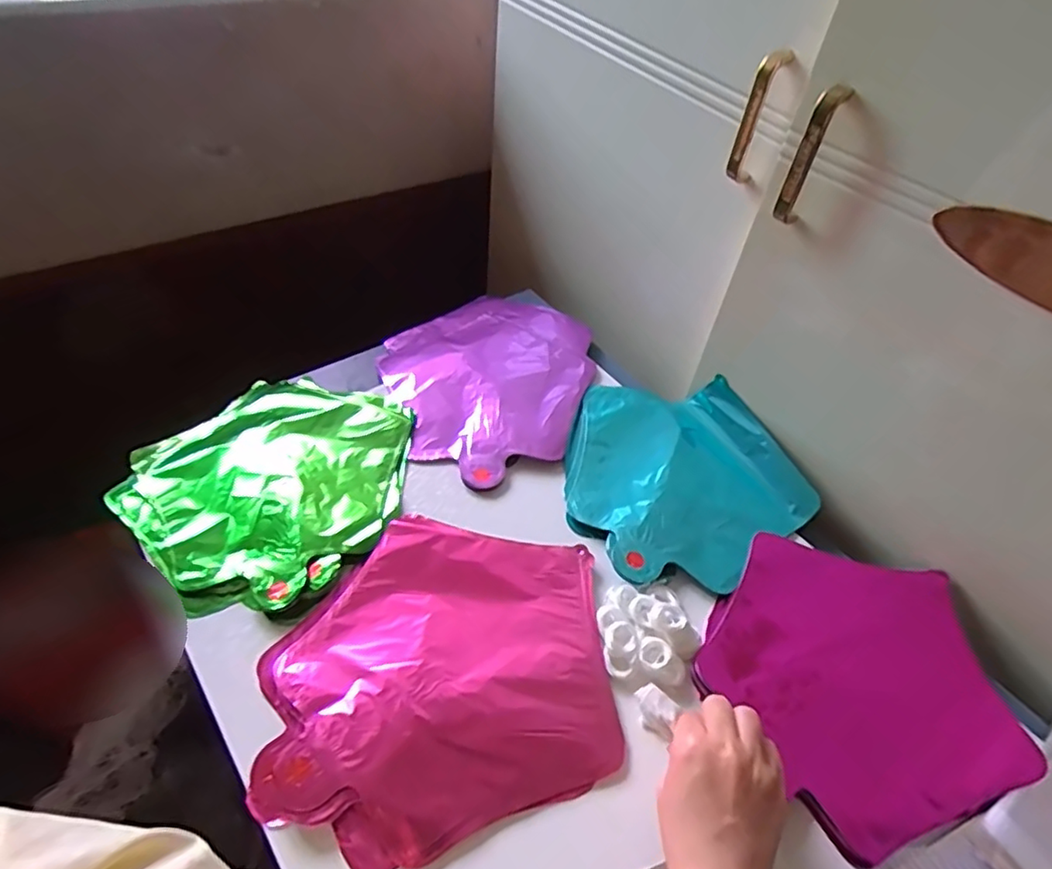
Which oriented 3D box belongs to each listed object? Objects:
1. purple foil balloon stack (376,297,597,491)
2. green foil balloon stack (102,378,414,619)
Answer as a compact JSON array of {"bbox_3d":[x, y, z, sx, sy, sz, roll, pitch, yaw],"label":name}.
[{"bbox_3d":[-0.047,-0.070,0.673,0.229,0.025,0.288,18,49,9],"label":"purple foil balloon stack"},{"bbox_3d":[-0.224,0.037,0.556,0.234,0.024,0.239,37,55,24],"label":"green foil balloon stack"}]

